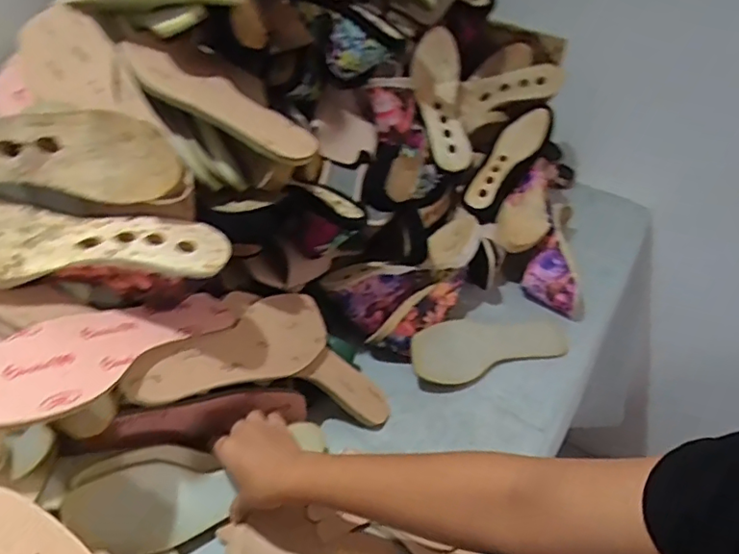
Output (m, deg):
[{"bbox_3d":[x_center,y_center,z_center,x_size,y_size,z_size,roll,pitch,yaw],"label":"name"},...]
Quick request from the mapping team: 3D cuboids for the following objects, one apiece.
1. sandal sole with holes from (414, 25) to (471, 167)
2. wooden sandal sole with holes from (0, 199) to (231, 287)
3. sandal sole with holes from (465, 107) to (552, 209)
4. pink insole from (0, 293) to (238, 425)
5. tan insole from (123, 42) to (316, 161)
[{"bbox_3d":[0.122,-0.291,0.936,0.078,0.087,0.241,-4,74,-11],"label":"sandal sole with holes"},{"bbox_3d":[-0.246,-0.041,0.469,0.238,0.052,0.082,-4,42,-12],"label":"wooden sandal sole with holes"},{"bbox_3d":[0.215,-0.187,0.898,0.073,0.041,0.222,29,72,24],"label":"sandal sole with holes"},{"bbox_3d":[-0.213,0.054,0.481,0.073,0.023,0.239,26,26,21],"label":"pink insole"},{"bbox_3d":[-0.153,-0.177,0.564,0.225,0.013,0.056,32,61,10],"label":"tan insole"}]

